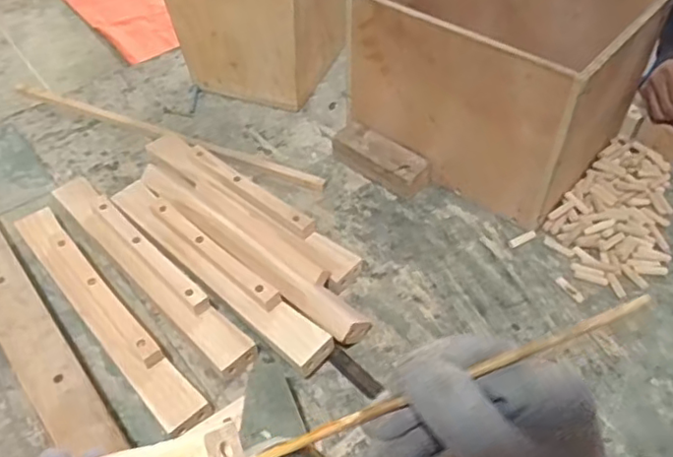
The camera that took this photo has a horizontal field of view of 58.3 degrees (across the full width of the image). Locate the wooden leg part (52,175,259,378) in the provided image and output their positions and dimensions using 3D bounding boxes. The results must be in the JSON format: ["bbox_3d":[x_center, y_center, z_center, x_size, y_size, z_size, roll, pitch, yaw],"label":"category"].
[{"bbox_3d":[-0.234,0.043,0.736,0.047,0.051,0.371,-36,55,-28],"label":"wooden leg part"}]

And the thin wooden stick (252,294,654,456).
[{"bbox_3d":[0.036,0.068,0.248,0.186,0.007,0.005,-27,46,14],"label":"thin wooden stick"}]

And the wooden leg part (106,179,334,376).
[{"bbox_3d":[-0.150,0.038,0.712,0.364,0.034,0.046,35,58,29],"label":"wooden leg part"}]

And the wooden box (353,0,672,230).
[{"bbox_3d":[0.211,-0.231,0.847,0.360,0.233,0.287,32,56,27],"label":"wooden box"}]

